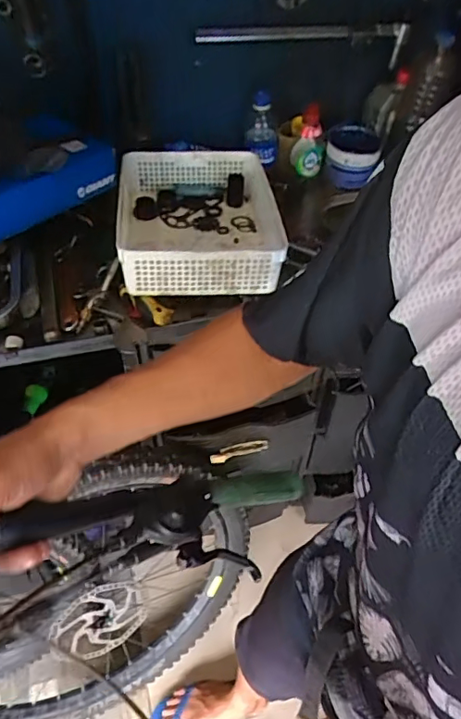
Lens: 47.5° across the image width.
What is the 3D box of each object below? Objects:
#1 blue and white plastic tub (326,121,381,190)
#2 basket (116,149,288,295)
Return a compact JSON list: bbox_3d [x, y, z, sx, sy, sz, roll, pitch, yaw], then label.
[{"bbox_3d":[0.238,-0.400,1.039,0.103,0.085,0.113,11,50,7],"label":"blue and white plastic tub"},{"bbox_3d":[-0.057,-0.238,0.893,0.256,0.094,0.333,-5,50,-6],"label":"basket"}]

